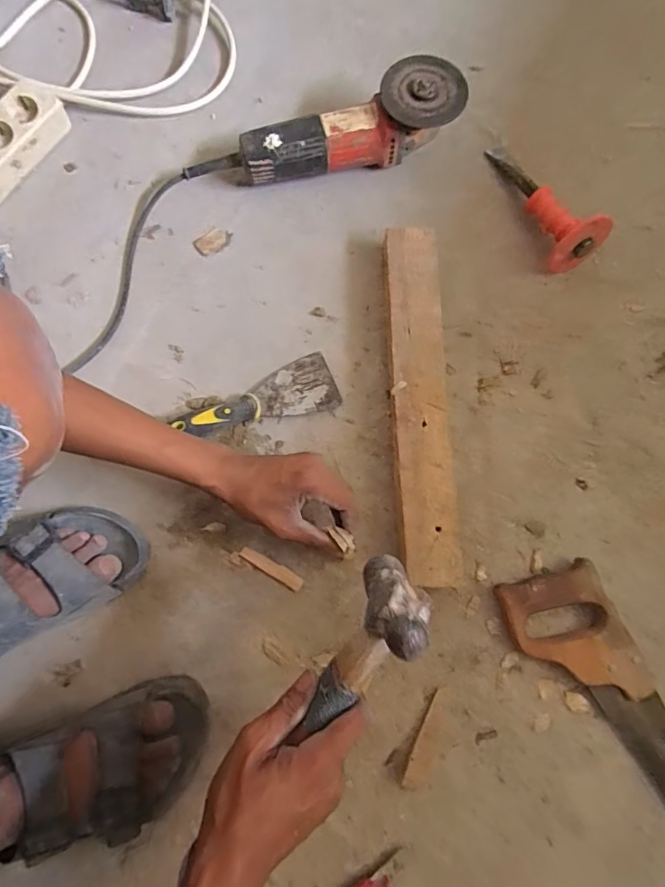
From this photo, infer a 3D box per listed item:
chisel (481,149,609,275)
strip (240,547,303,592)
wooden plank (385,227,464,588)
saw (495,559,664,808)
[{"bbox_3d":[0.256,-0.306,0.594,0.064,0.074,0.200,-22,66,-6],"label":"chisel"},{"bbox_3d":[-0.065,0.133,0.504,0.073,0.004,0.014,32,79,5],"label":"strip"},{"bbox_3d":[0.094,-0.050,0.531,0.061,0.042,0.396,-1,78,-2],"label":"wooden plank"},{"bbox_3d":[0.304,0.319,0.456,0.100,0.028,0.413,-25,79,-7],"label":"saw"}]

